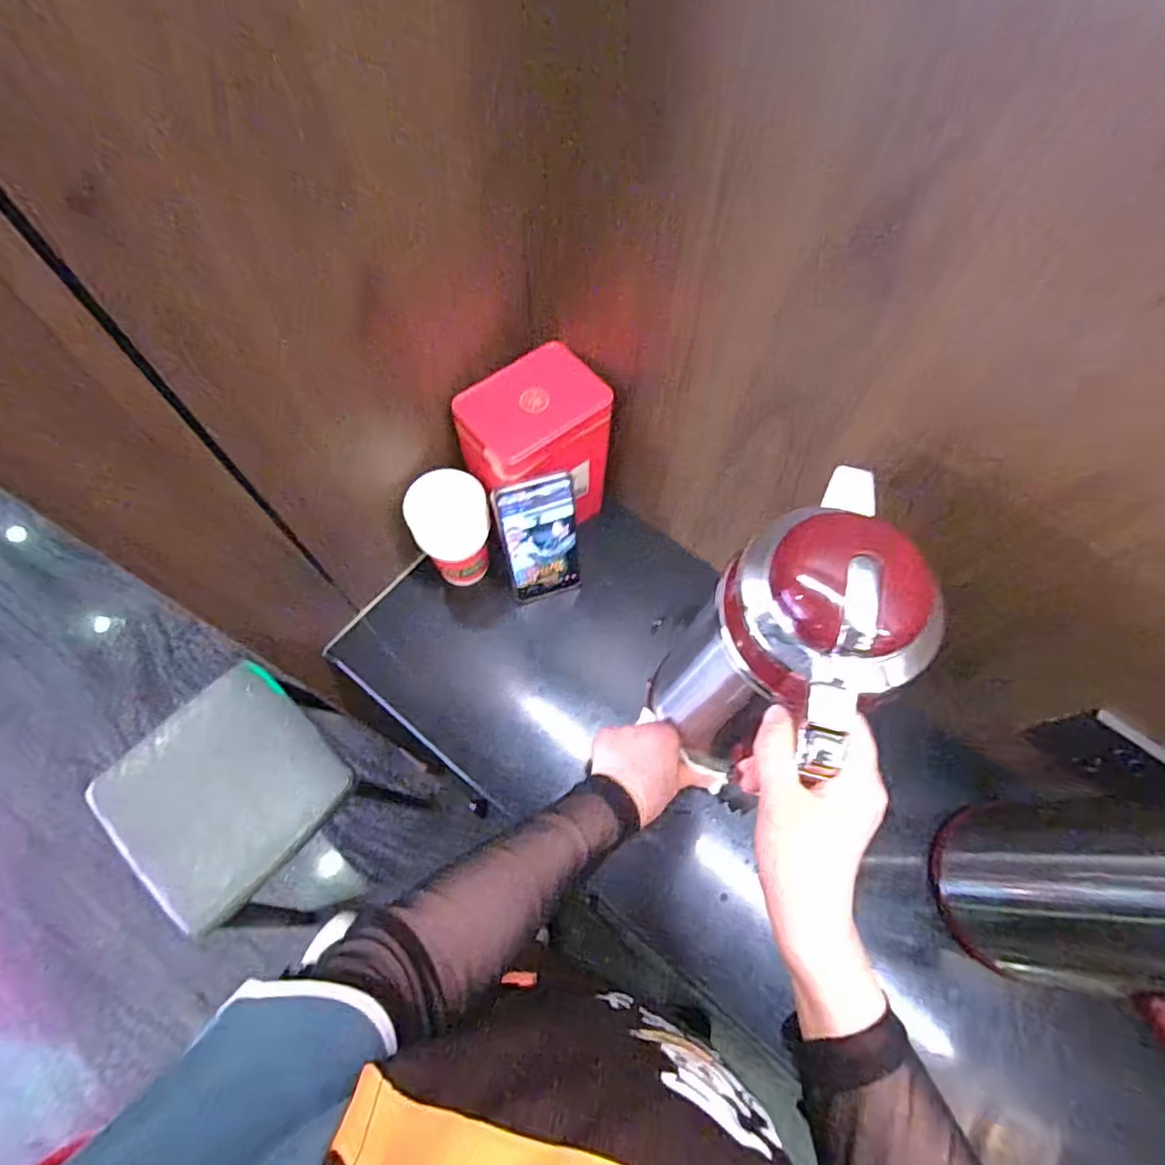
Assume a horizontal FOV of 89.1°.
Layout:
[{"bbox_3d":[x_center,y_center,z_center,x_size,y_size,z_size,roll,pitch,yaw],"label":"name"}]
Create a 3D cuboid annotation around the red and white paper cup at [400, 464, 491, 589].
[{"bbox_3d":[-0.137,-0.056,0.631,0.078,0.119,0.078,-9,67,-6],"label":"red and white paper cup"}]

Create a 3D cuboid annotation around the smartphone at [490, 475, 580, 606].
[{"bbox_3d":[-0.042,-0.037,0.614,0.077,0.172,0.009,-16,53,-9],"label":"smartphone"}]

